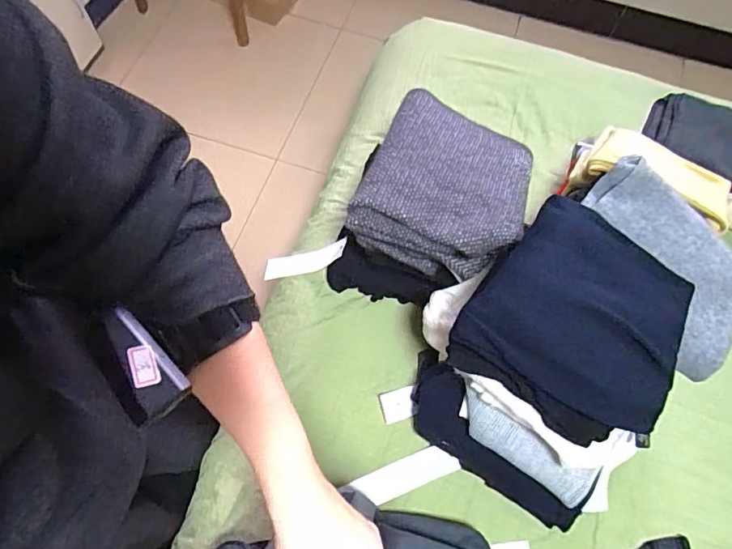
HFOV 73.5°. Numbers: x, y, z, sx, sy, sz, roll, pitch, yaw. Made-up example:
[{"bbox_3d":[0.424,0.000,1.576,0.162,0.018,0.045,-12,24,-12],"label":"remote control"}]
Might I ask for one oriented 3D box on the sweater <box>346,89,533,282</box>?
[{"bbox_3d":[0.129,-0.148,0.776,0.243,0.095,0.276,18,68,5],"label":"sweater"}]

